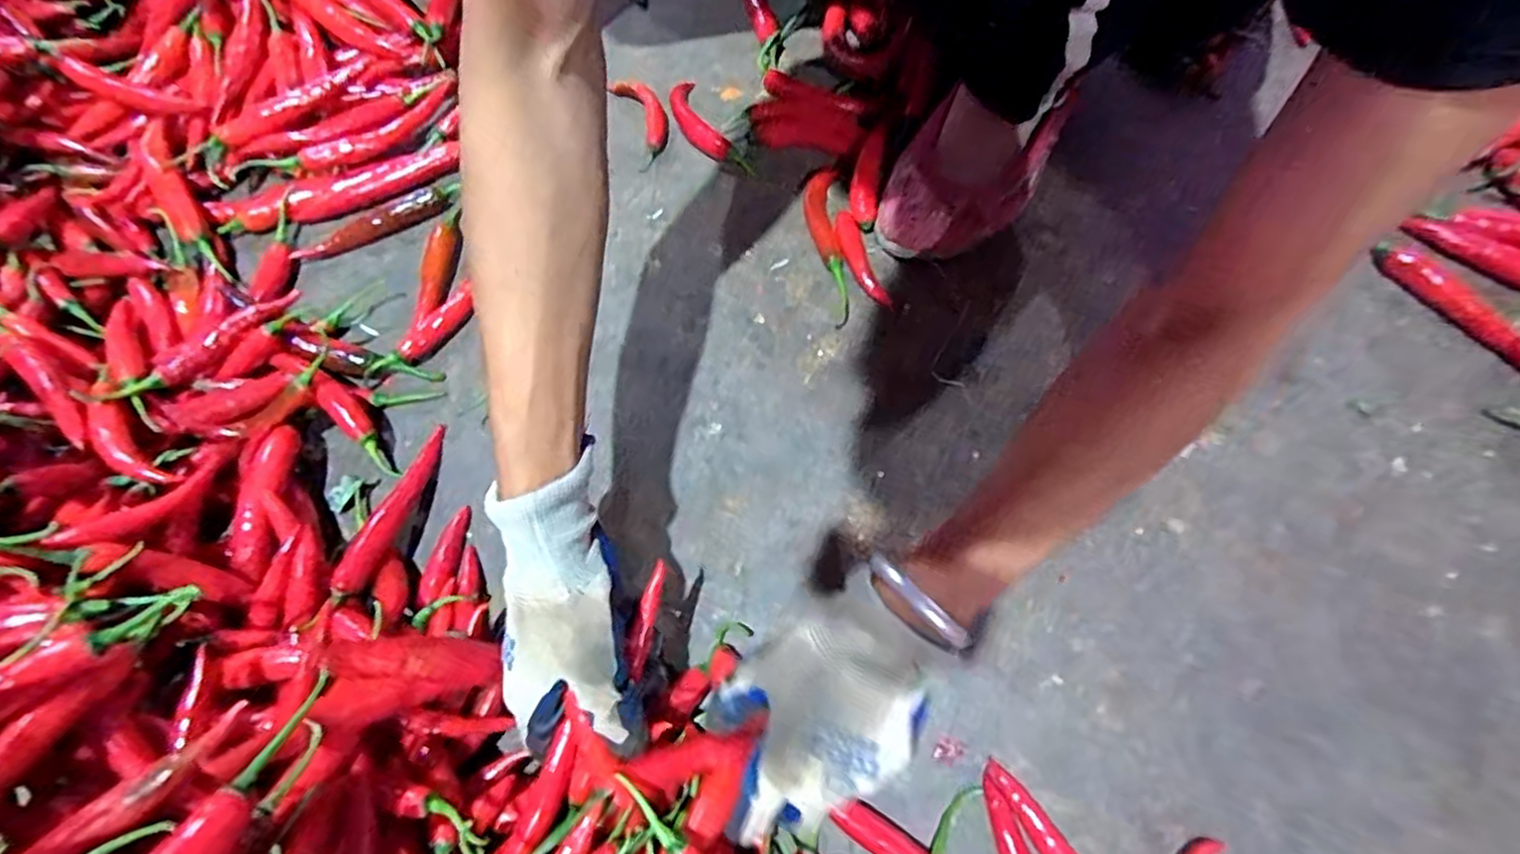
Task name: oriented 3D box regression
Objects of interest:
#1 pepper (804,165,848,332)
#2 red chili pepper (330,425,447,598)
[{"bbox_3d":[0.049,-0.138,0.520,0.026,0.013,0.132,-3,69,2],"label":"pepper"},{"bbox_3d":[-0.240,0.052,0.454,0.016,0.018,0.126,11,52,7],"label":"red chili pepper"}]

